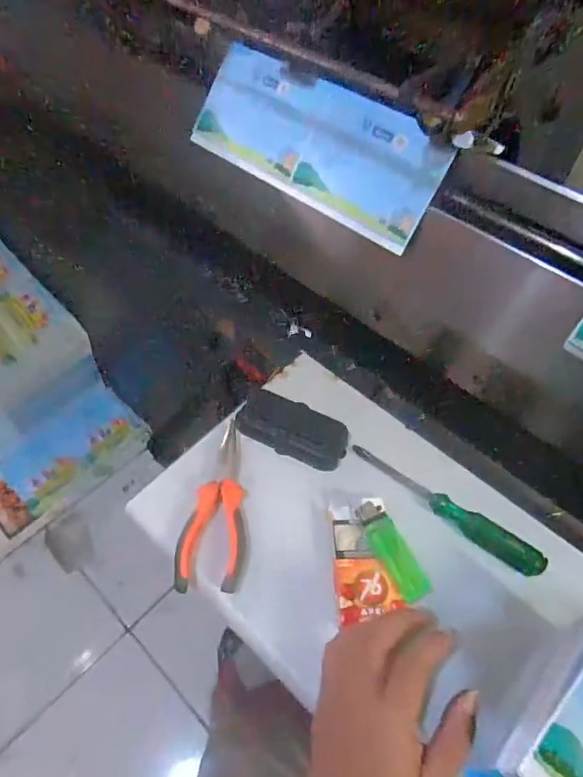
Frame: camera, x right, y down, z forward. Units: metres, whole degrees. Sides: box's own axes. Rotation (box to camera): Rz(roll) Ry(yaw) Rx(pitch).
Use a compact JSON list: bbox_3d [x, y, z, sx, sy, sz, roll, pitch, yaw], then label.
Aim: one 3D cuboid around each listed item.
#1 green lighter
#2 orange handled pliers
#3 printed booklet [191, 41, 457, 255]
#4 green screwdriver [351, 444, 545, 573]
[{"bbox_3d":[0.082,0.130,0.409,0.027,0.012,0.083,-24,58,-16],"label":"green lighter"},{"bbox_3d":[-0.062,0.101,0.446,0.055,0.023,0.153,4,55,3],"label":"orange handled pliers"},{"bbox_3d":[0.019,-0.268,0.545,0.307,0.119,0.007,35,24,20],"label":"printed booklet"},{"bbox_3d":[0.133,0.106,0.445,0.181,0.027,0.022,31,60,20],"label":"green screwdriver"}]

